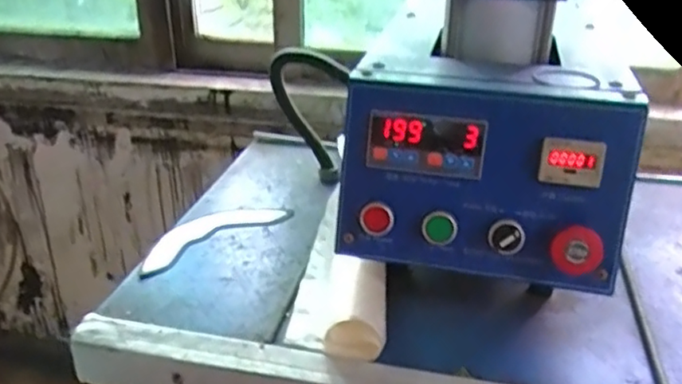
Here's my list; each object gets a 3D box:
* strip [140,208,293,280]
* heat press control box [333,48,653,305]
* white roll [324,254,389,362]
[{"bbox_3d":[-0.154,0.047,0.746,0.200,0.007,0.064,-21,41,-37],"label":"strip"},{"bbox_3d":[0.126,-0.021,0.546,0.236,0.152,0.124,10,29,16],"label":"heat press control box"},{"bbox_3d":[0.016,0.104,0.586,0.059,0.042,0.106,3,28,3],"label":"white roll"}]

